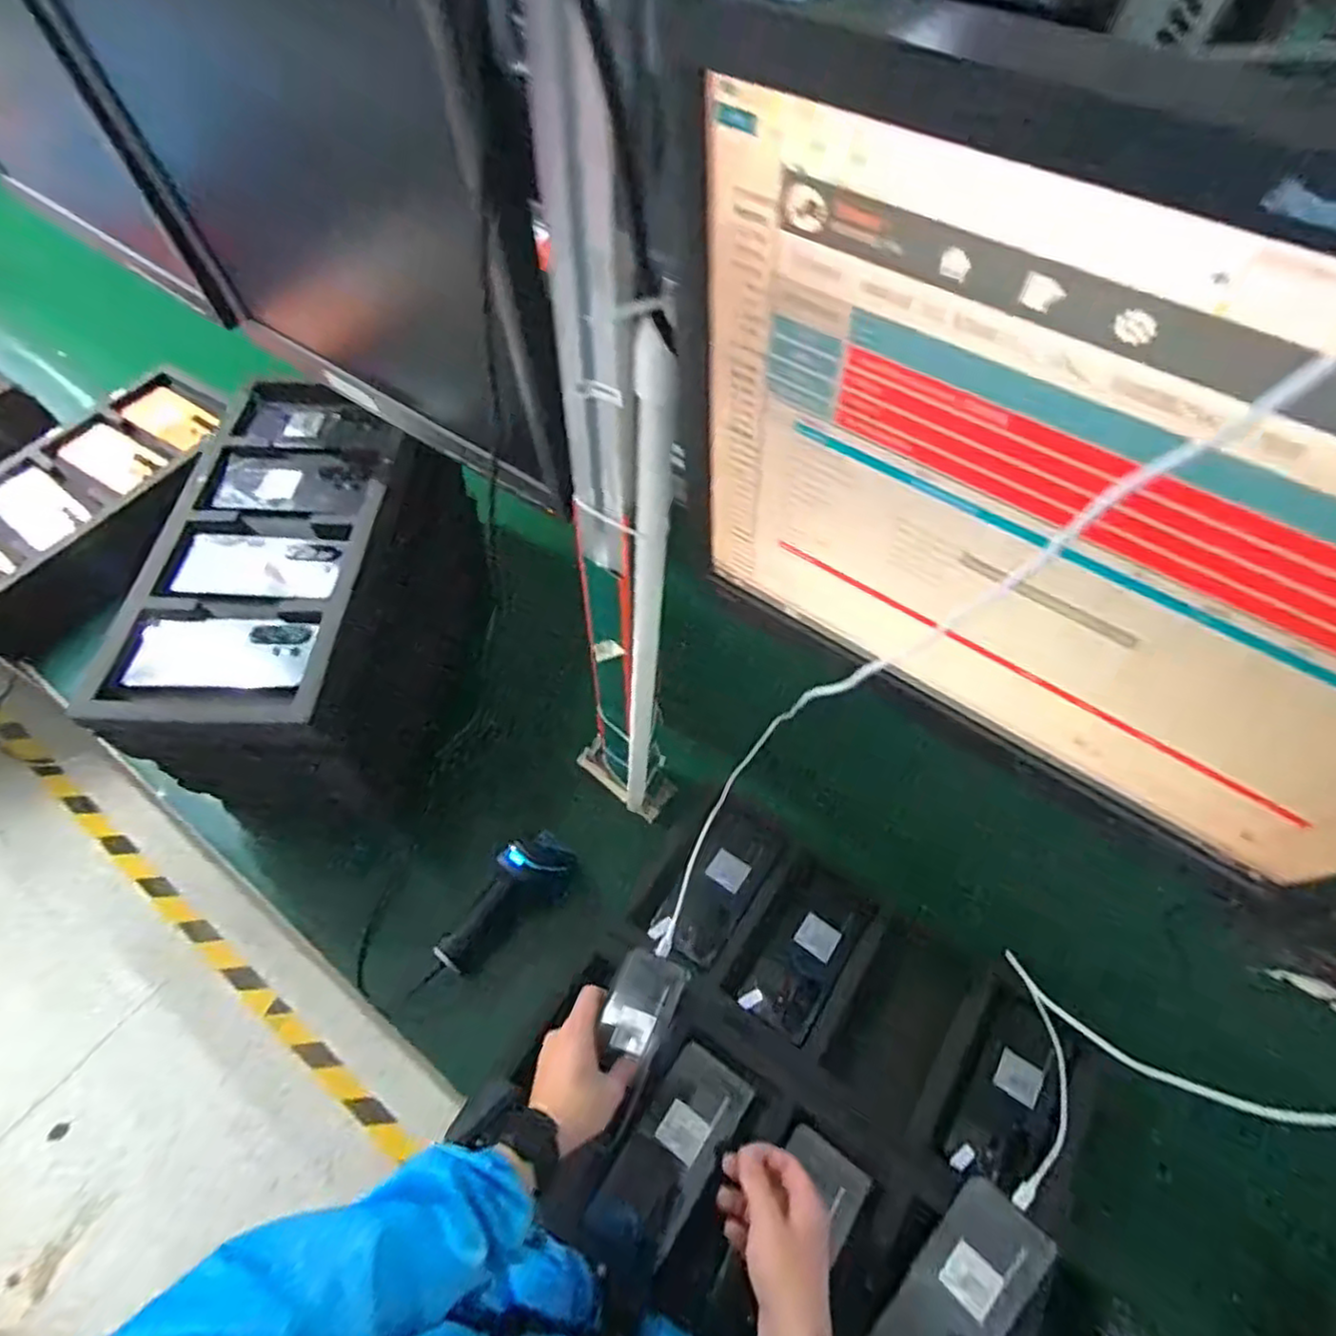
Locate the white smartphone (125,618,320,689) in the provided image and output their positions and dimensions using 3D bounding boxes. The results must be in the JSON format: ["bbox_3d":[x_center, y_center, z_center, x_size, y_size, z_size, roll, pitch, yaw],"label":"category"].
[{"bbox_3d":[-0.428,-0.015,0.660,0.162,0.014,0.078,-1,59,-9],"label":"white smartphone"}]

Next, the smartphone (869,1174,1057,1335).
[{"bbox_3d":[0.236,0.509,0.551,0.072,0.009,0.163,33,75,36],"label":"smartphone"}]

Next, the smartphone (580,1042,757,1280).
[{"bbox_3d":[0.004,0.439,0.617,0.076,0.015,0.168,31,63,16],"label":"smartphone"}]

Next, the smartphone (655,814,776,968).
[{"bbox_3d":[0.054,0.248,0.766,0.081,0.013,0.156,33,65,5],"label":"smartphone"}]

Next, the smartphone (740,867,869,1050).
[{"bbox_3d":[0.149,0.309,0.739,0.078,0.013,0.166,29,62,15],"label":"smartphone"}]

